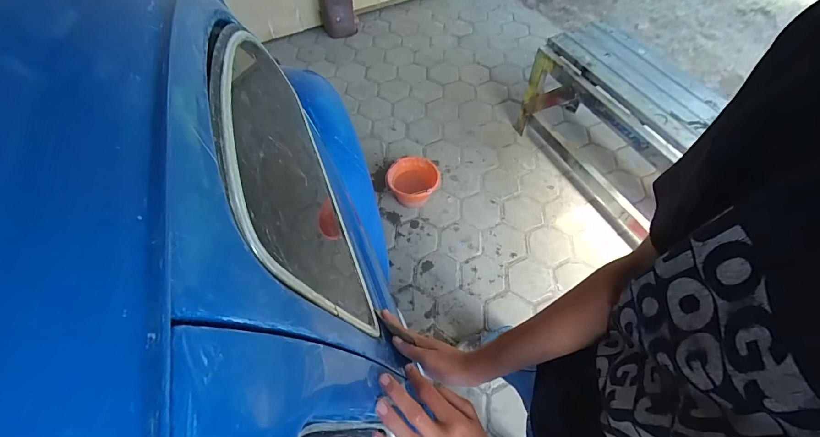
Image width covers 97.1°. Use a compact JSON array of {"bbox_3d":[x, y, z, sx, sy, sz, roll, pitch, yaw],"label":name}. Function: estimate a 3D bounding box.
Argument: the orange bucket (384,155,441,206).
[{"bbox_3d":[0.016,-0.167,1.773,0.244,0.179,0.224,-1,57,1],"label":"orange bucket"}]

